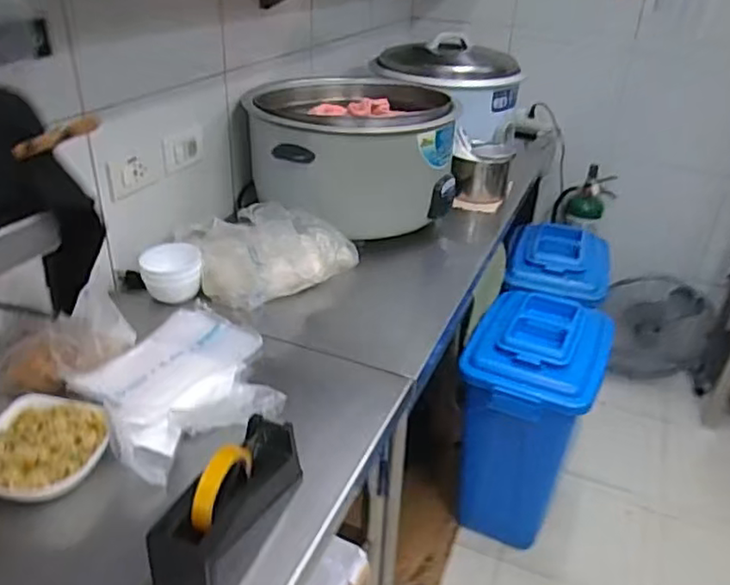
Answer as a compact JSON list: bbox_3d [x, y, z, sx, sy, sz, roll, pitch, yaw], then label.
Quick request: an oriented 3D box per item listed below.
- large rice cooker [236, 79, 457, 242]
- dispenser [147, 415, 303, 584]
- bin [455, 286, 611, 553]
[{"bbox_3d":[-0.040,-0.314,1.404,0.420,0.248,0.364,-8,31,-17],"label":"large rice cooker"},{"bbox_3d":[-0.149,0.231,0.689,0.083,0.102,0.211,13,32,19],"label":"dispenser"},{"bbox_3d":[0.432,0.366,1.714,0.305,0.607,0.434,15,32,22],"label":"bin"}]

